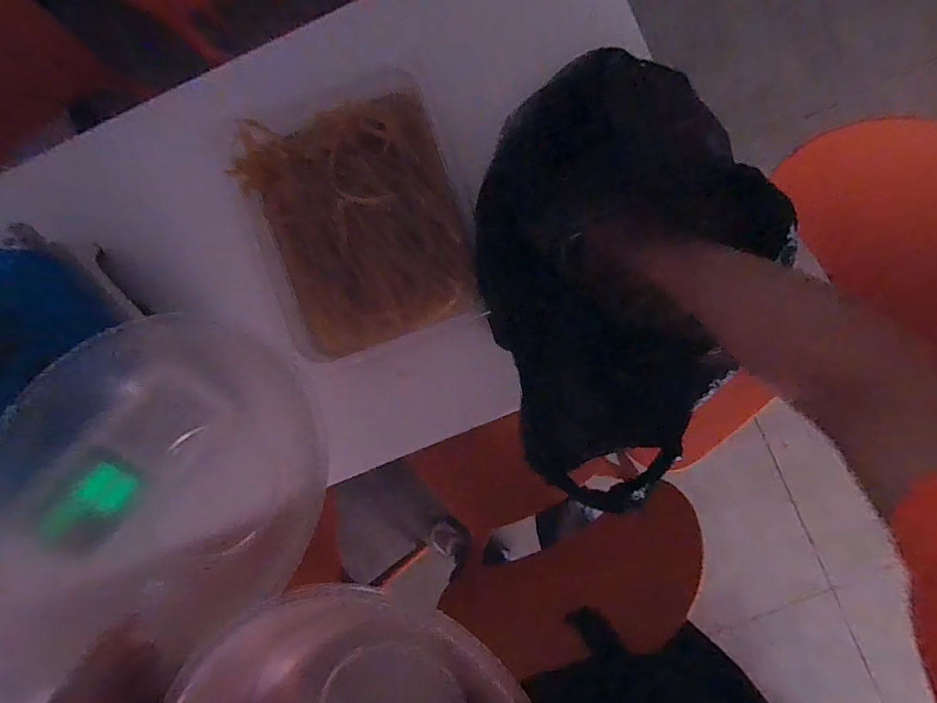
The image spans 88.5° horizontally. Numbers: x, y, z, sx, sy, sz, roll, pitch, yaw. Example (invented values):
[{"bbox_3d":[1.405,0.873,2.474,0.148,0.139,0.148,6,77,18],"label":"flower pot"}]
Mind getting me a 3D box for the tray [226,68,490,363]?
[{"bbox_3d":[-0.132,-0.163,0.585,0.242,0.044,0.306,-19,87,6],"label":"tray"}]

